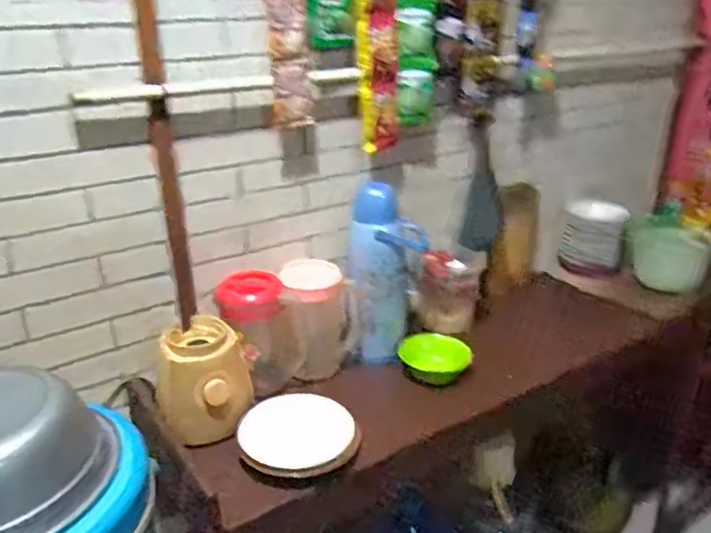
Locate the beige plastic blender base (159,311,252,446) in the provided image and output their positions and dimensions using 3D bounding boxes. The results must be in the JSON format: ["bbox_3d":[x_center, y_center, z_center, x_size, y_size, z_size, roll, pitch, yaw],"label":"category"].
[{"bbox_3d":[-0.274,0.222,1.171,0.136,0.180,0.139,6,25,14],"label":"beige plastic blender base"}]

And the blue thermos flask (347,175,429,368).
[{"bbox_3d":[0.072,0.023,1.367,0.124,0.370,0.135,12,27,26],"label":"blue thermos flask"}]

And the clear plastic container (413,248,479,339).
[{"bbox_3d":[0.227,0.069,1.548,0.136,0.170,0.110,8,25,17],"label":"clear plastic container"}]

